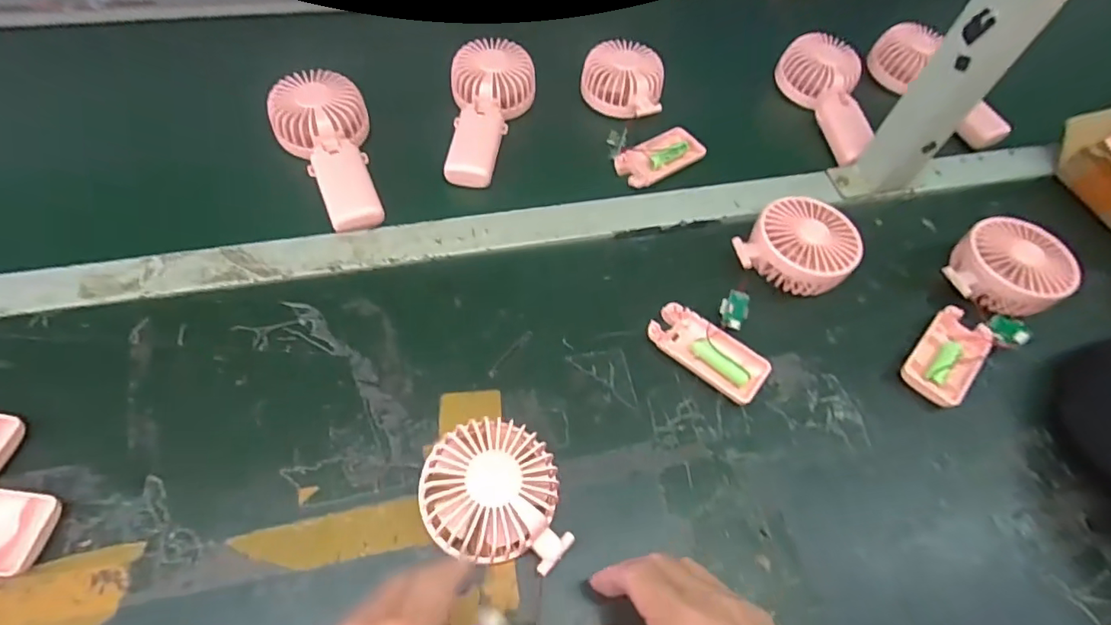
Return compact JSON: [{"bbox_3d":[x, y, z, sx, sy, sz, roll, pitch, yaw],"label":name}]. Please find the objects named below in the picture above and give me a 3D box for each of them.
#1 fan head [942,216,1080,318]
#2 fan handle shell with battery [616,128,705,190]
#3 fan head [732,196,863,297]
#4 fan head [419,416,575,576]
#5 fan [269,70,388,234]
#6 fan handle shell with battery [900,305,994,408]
[{"bbox_3d":[0.397,-0.037,0.479,0.084,0.044,0.093,34,60,16],"label":"fan head"},{"bbox_3d":[0.104,-0.156,0.553,0.095,0.015,0.049,-29,64,-22],"label":"fan handle shell with battery"},{"bbox_3d":[0.213,-0.055,0.477,0.094,0.046,0.084,-38,67,-25],"label":"fan head"},{"bbox_3d":[-0.037,0.114,0.348,0.092,0.052,0.080,9,57,1],"label":"fan head"},{"bbox_3d":[-0.208,-0.153,0.500,0.085,0.041,0.173,-17,60,-16],"label":"fan"},{"bbox_3d":[0.321,0.036,0.445,0.045,0.016,0.093,40,62,19],"label":"fan handle shell with battery"}]

